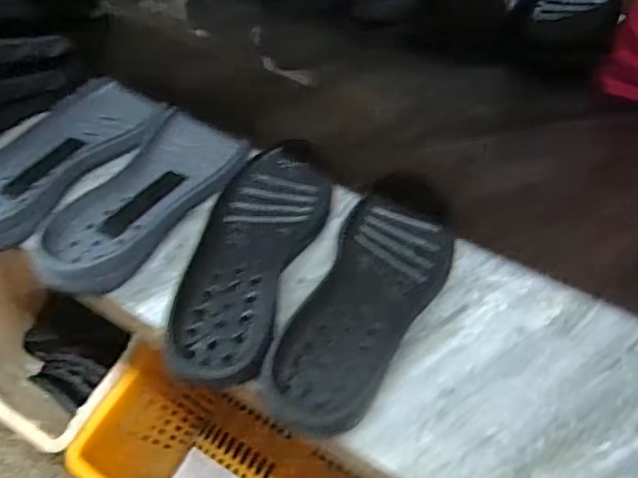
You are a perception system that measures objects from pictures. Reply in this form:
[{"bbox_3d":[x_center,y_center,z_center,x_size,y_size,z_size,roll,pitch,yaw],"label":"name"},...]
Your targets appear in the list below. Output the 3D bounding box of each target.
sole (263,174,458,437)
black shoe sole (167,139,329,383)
[{"bbox_3d":[0.045,0.046,0.499,0.101,0.036,0.280,21,52,15],"label":"sole"},{"bbox_3d":[-0.059,0.004,0.522,0.103,0.025,0.279,11,50,7],"label":"black shoe sole"}]

